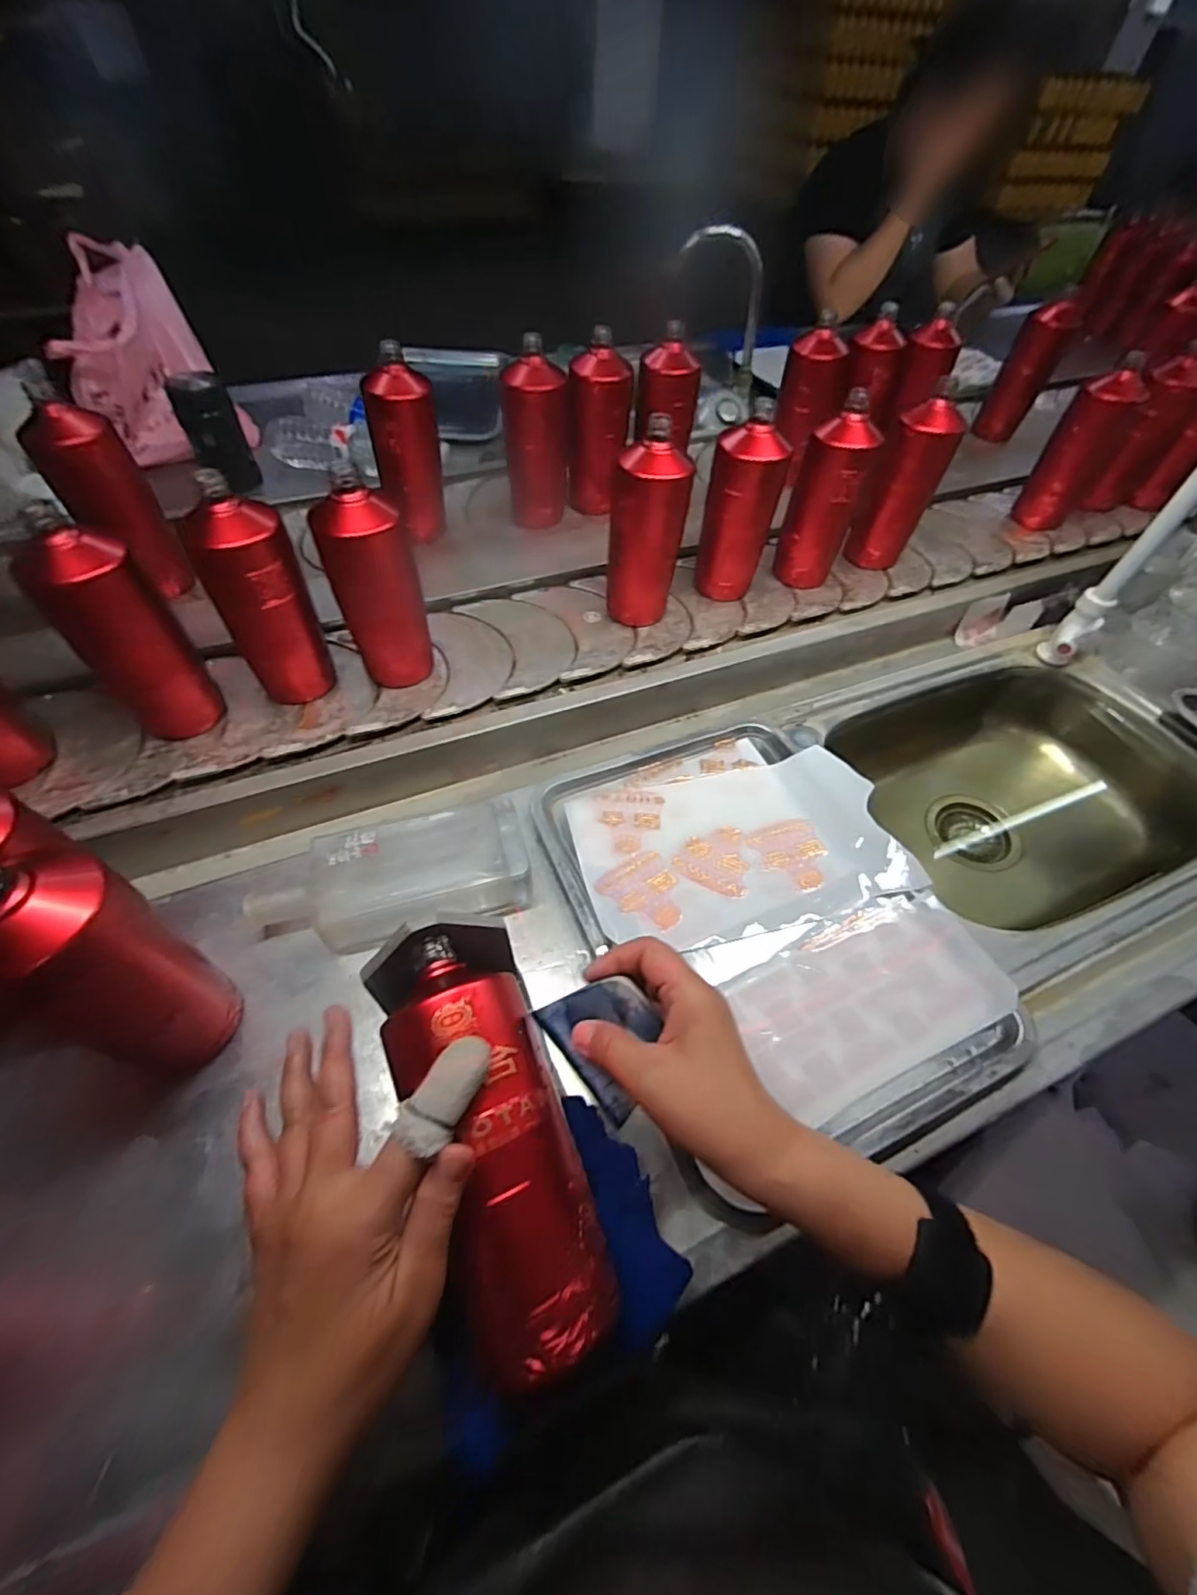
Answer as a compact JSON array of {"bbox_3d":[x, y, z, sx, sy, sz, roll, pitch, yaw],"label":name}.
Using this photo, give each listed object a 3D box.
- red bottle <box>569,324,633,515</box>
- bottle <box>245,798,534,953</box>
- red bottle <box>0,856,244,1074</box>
[{"bbox_3d":[0.002,-0.494,0.790,0.080,0.189,0.068,3,54,-4],"label":"red bottle"},{"bbox_3d":[-0.170,0.067,0.487,0.224,0.053,0.097,-14,56,-13],"label":"bottle"},{"bbox_3d":[-0.294,0.115,0.365,0.066,0.215,0.077,-12,57,-14],"label":"red bottle"}]

